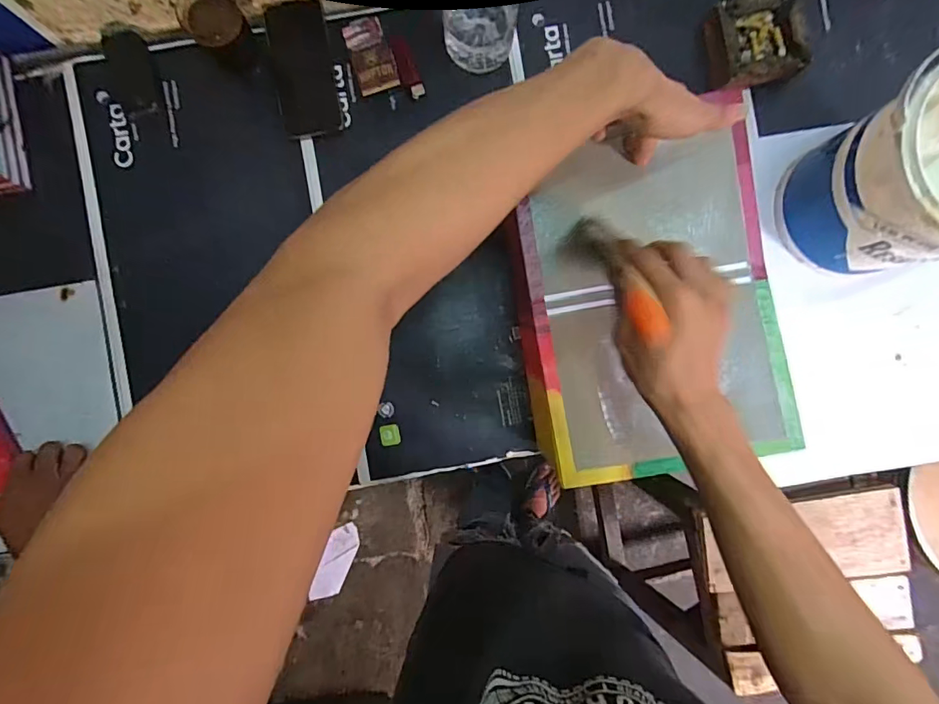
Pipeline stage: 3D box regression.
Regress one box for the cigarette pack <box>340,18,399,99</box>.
[{"bbox_3d":[-0.127,-0.382,0.604,0.052,0.019,0.091,-19,89,-1],"label":"cigarette pack"}]

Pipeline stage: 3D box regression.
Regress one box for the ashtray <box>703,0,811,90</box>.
[{"bbox_3d":[0.358,-0.391,0.586,0.107,0.053,0.109,-12,89,1],"label":"ashtray"}]

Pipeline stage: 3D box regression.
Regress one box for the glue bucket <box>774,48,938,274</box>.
[{"bbox_3d":[0.482,-0.181,0.501,0.173,0.185,0.176,0,89,-1],"label":"glue bucket"}]

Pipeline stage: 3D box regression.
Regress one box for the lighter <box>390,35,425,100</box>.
[{"bbox_3d":[-0.081,-0.370,0.604,0.024,0.013,0.077,-20,89,-1],"label":"lighter"}]

